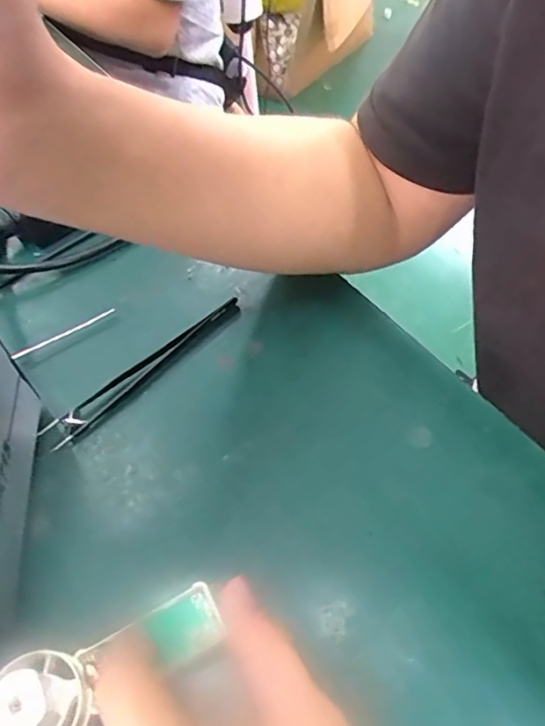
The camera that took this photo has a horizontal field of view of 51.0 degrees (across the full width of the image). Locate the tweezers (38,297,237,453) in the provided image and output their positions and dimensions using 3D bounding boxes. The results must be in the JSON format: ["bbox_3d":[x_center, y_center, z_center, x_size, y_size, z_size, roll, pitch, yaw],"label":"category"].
[{"bbox_3d":[-0.071,0.002,0.327,0.014,0.009,0.132,35,62,30],"label":"tweezers"}]

